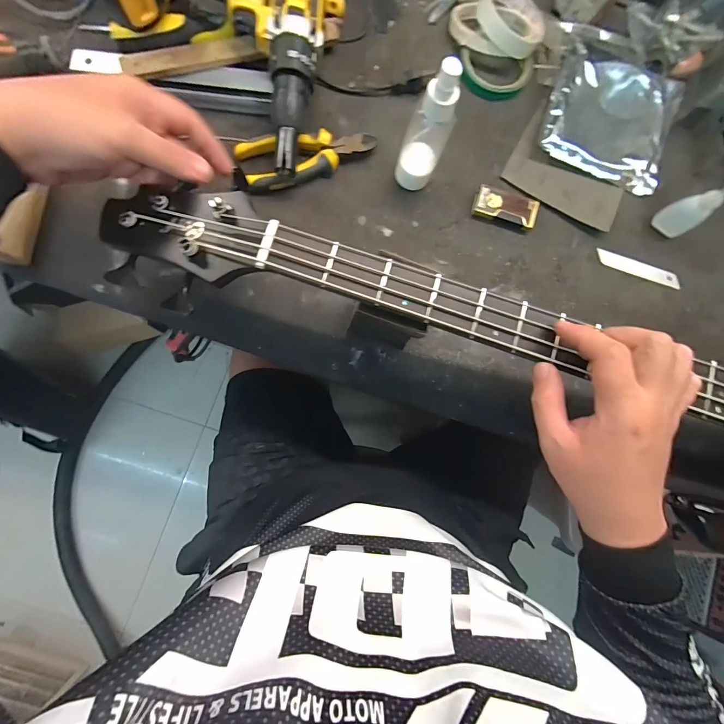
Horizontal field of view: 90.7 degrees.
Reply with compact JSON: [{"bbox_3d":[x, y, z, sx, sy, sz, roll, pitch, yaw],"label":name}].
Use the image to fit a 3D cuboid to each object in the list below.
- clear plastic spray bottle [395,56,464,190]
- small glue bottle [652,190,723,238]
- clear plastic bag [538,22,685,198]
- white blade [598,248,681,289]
[{"bbox_3d":[0.062,-0.219,0.348,0.041,0.137,0.034,19,84,-2],"label":"clear plastic spray bottle"},{"bbox_3d":[0.368,-0.169,0.390,0.028,0.091,0.025,25,84,-2],"label":"small glue bottle"},{"bbox_3d":[0.301,-0.312,0.428,0.152,0.020,0.189,17,85,-2],"label":"clear plastic bag"},{"bbox_3d":[0.327,-0.109,0.422,0.105,0.004,0.020,17,78,-4],"label":"white blade"}]

